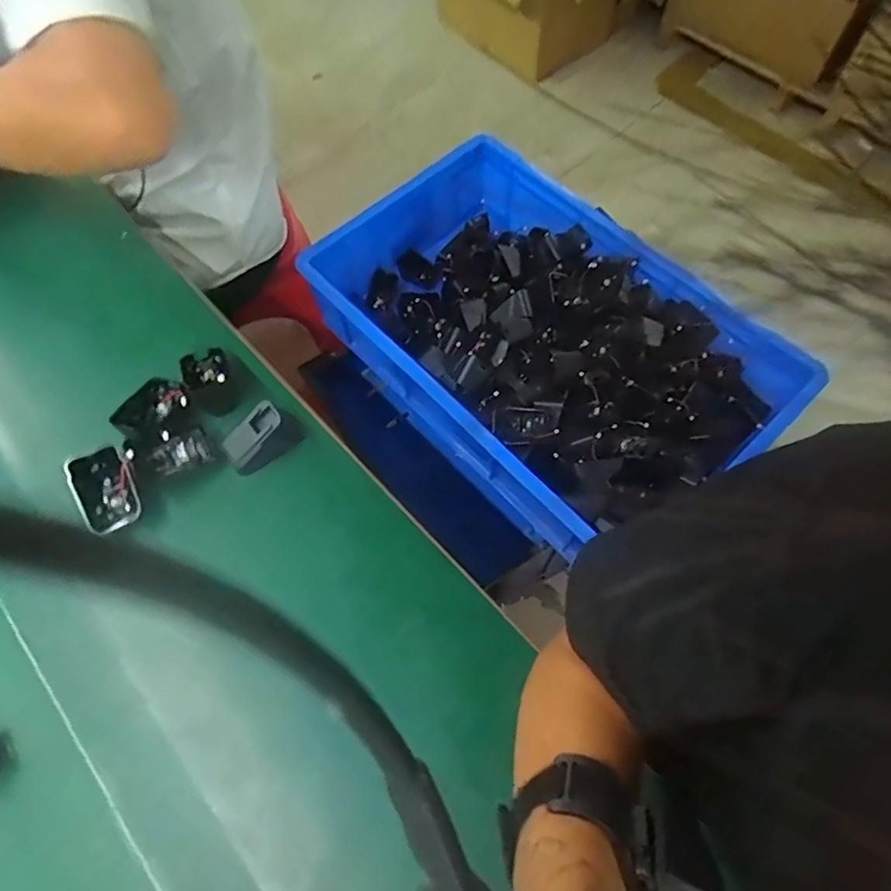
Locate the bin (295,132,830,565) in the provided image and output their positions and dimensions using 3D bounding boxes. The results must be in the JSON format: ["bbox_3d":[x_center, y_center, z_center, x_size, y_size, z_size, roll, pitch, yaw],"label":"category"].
[{"bbox_3d":[0.139,-0.156,0.822,0.398,0.138,0.635,-41,71,-16],"label":"bin"}]

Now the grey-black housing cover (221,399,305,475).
[{"bbox_3d":[-0.170,-0.008,0.517,0.070,0.038,0.038,-33,69,-13],"label":"grey-black housing cover"}]

